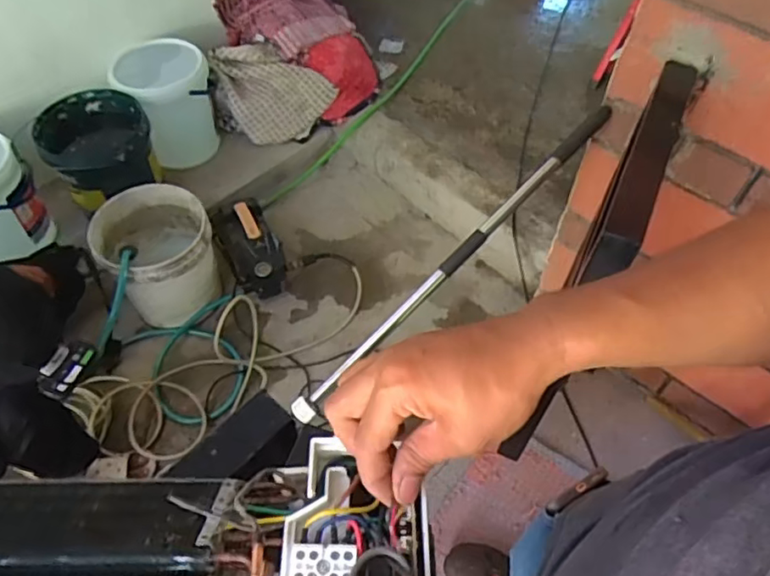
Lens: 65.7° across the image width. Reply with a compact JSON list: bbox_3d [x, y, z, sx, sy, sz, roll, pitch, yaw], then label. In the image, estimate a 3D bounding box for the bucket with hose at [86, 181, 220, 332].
[{"bbox_3d":[-0.613,-0.084,1.645,0.275,0.296,0.300,0,53,-1],"label":"bucket with hose"}]

